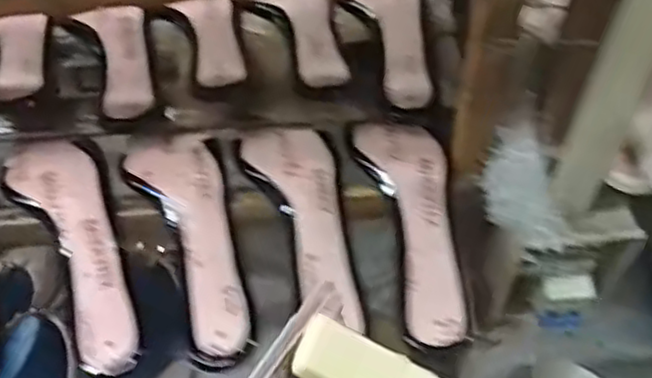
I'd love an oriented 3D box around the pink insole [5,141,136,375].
[{"bbox_3d":[-0.177,0.035,0.507,0.058,0.024,0.196,-28,62,-13],"label":"pink insole"}]

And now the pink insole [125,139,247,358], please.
[{"bbox_3d":[-0.095,0.028,0.512,0.060,0.029,0.183,-19,60,-8],"label":"pink insole"}]

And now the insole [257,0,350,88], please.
[{"bbox_3d":[-0.014,-0.128,0.579,0.053,0.010,0.146,-13,45,-5],"label":"insole"}]

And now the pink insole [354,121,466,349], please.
[{"bbox_3d":[0.068,0.023,0.511,0.057,0.017,0.184,-10,59,-3],"label":"pink insole"}]

